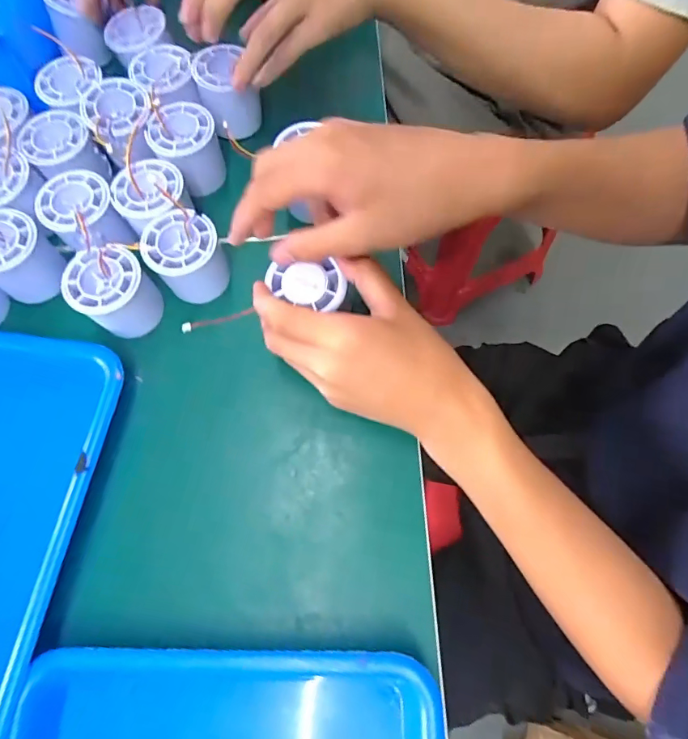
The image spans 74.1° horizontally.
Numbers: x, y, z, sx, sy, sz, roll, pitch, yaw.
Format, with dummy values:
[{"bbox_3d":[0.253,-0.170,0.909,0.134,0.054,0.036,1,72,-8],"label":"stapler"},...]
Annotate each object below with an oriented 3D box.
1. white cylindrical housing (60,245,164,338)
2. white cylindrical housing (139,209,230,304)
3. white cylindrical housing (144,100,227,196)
[{"bbox_3d":[-0.173,-0.057,0.348,0.049,0.053,0.052,0,72,1],"label":"white cylindrical housing"},{"bbox_3d":[-0.120,-0.087,0.356,0.053,0.050,0.051,0,72,1],"label":"white cylindrical housing"},{"bbox_3d":[-0.133,-0.188,0.392,0.051,0.052,0.056,0,72,1],"label":"white cylindrical housing"}]

